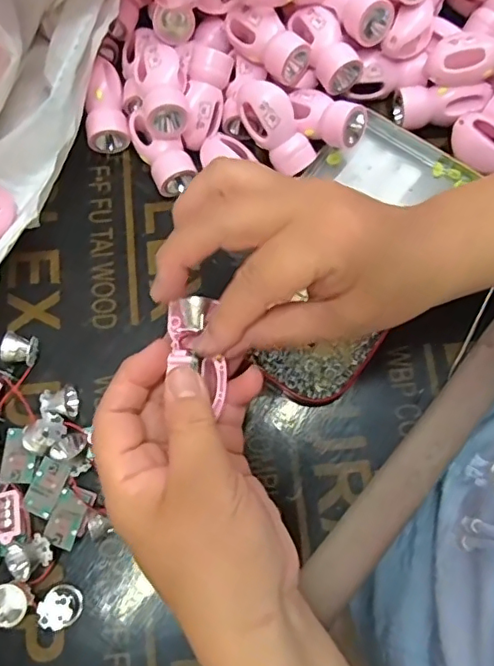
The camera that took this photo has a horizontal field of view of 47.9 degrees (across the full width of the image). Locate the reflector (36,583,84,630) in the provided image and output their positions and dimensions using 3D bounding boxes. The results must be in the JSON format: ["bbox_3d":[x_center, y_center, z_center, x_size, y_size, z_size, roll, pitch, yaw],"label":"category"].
[{"bbox_3d":[-0.109,0.162,0.327,0.022,0.017,0.021,0,75,-1],"label":"reflector"}]

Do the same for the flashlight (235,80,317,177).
[{"bbox_3d":[0.020,-0.141,0.381,0.028,0.026,0.064,-43,106,-11],"label":"flashlight"}]

